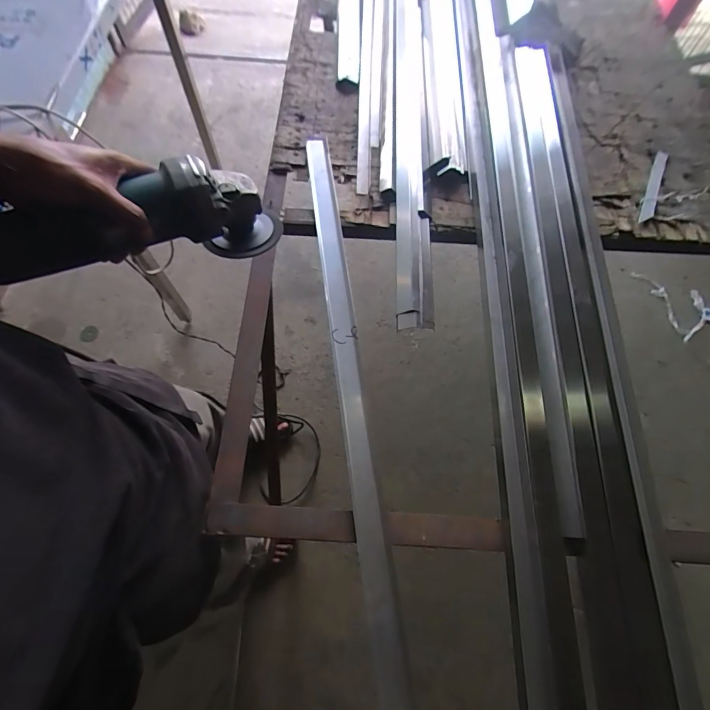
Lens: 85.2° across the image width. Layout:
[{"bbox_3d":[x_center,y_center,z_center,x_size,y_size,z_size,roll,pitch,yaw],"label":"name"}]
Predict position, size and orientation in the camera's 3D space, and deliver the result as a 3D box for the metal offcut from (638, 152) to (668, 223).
[{"bbox_3d":[0.563,-0.322,0.727,0.025,0.012,0.213,26,68,11],"label":"metal offcut"}]

